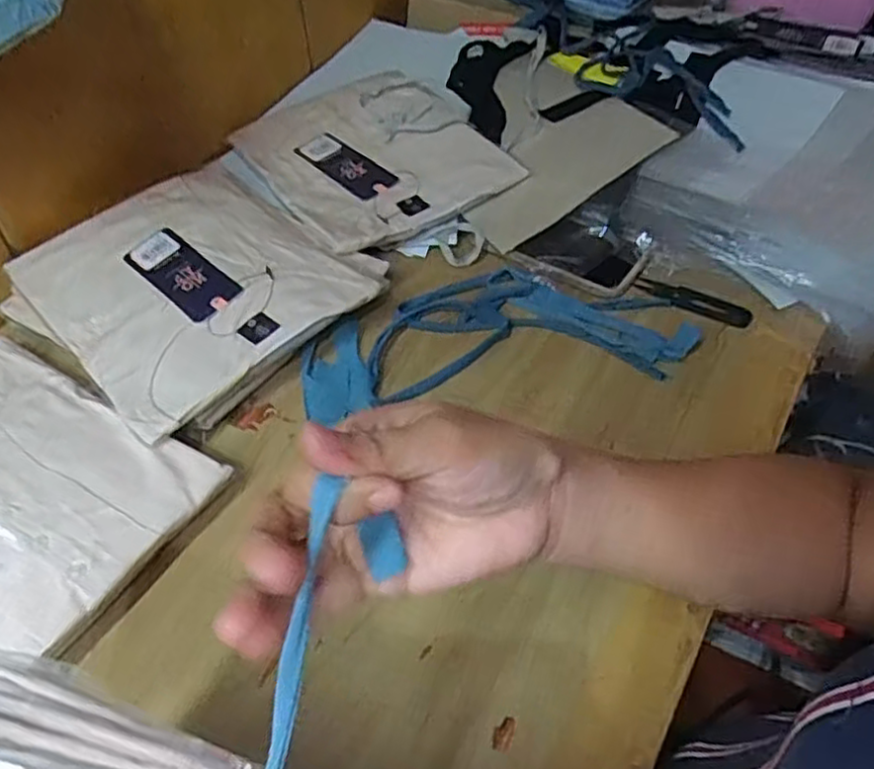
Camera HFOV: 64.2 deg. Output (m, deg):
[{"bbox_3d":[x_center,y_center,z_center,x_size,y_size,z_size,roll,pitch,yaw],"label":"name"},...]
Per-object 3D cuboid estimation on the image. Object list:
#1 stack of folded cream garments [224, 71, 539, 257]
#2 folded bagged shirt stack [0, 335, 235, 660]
[{"bbox_3d":[-0.066,-0.234,0.702,0.209,0.029,0.250,-28,54,-20],"label":"stack of folded cream garments"},{"bbox_3d":[-0.300,0.084,0.464,0.253,0.046,0.208,24,55,21],"label":"folded bagged shirt stack"}]

